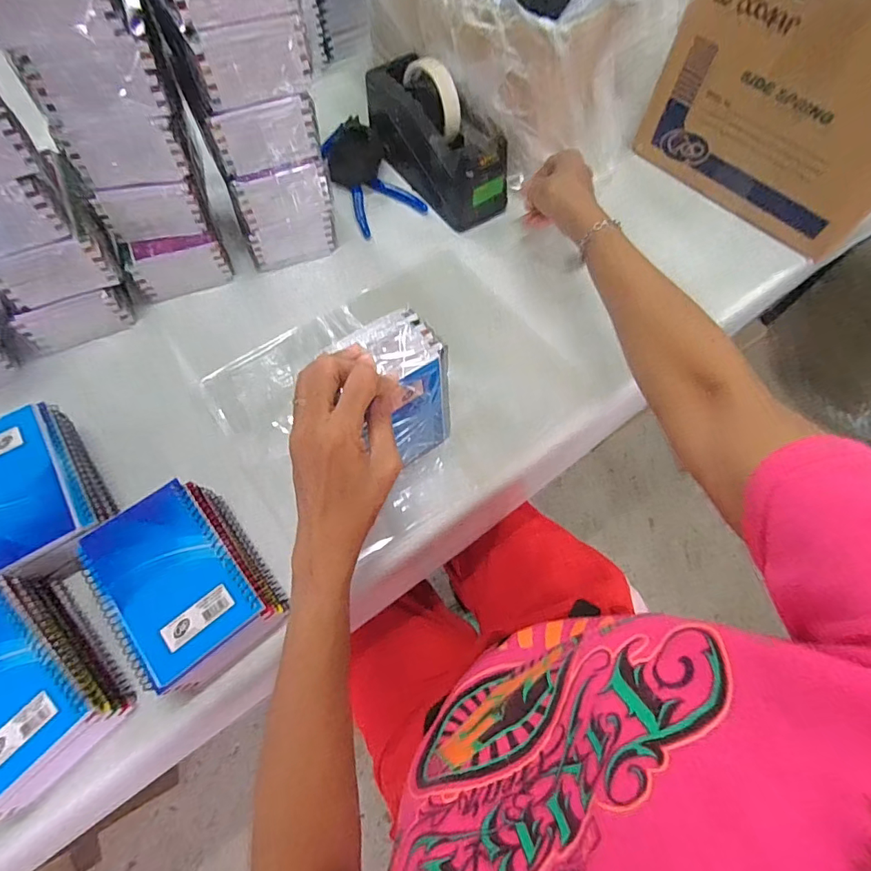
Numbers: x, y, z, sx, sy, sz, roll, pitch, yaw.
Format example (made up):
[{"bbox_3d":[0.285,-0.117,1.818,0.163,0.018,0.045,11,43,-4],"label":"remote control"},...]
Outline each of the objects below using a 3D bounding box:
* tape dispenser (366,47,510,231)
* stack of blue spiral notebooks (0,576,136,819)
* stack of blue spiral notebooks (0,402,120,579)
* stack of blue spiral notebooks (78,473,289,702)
[{"bbox_3d":[0.004,-0.364,0.580,0.083,0.110,0.201,-35,71,-16],"label":"tape dispenser"},{"bbox_3d":[-0.306,0.182,0.350,0.104,0.052,0.136,-41,73,-17],"label":"stack of blue spiral notebooks"},{"bbox_3d":[-0.341,0.055,0.409,0.098,0.058,0.145,-31,70,-14],"label":"stack of blue spiral notebooks"},{"bbox_3d":[-0.198,0.118,0.386,0.098,0.059,0.134,-36,71,-16],"label":"stack of blue spiral notebooks"}]

